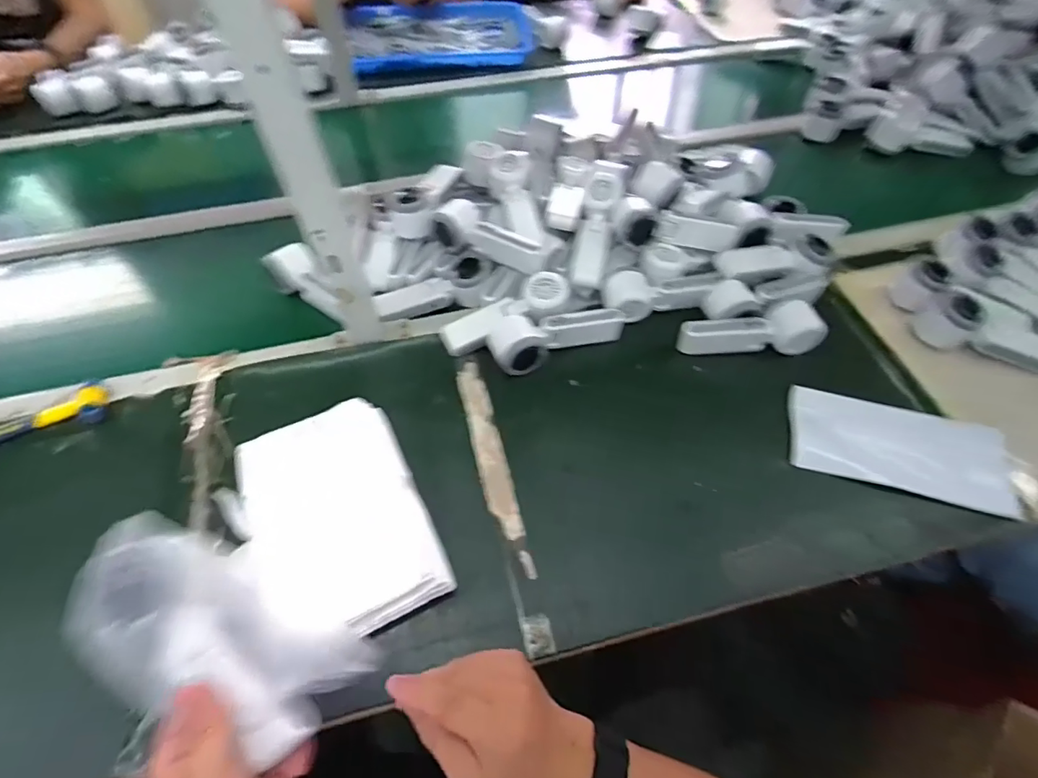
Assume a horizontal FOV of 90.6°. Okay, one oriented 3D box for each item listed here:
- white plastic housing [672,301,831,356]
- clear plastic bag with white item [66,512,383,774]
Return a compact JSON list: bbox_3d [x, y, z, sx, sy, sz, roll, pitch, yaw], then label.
[{"bbox_3d":[0.293,-0.078,0.658,0.171,0.057,0.061,5,55,4],"label":"white plastic housing"},{"bbox_3d":[-0.197,0.162,0.333,0.174,0.060,0.090,35,60,-7],"label":"clear plastic bag with white item"}]

